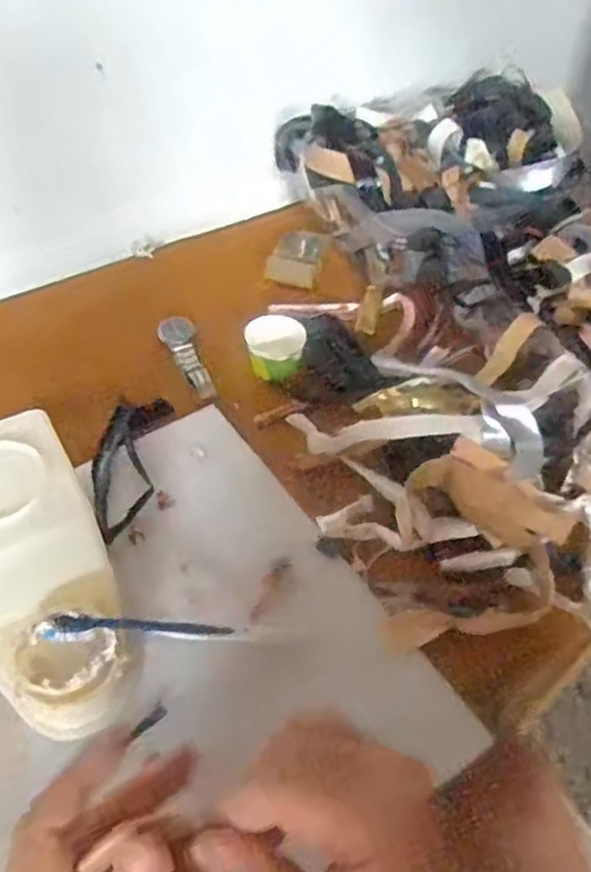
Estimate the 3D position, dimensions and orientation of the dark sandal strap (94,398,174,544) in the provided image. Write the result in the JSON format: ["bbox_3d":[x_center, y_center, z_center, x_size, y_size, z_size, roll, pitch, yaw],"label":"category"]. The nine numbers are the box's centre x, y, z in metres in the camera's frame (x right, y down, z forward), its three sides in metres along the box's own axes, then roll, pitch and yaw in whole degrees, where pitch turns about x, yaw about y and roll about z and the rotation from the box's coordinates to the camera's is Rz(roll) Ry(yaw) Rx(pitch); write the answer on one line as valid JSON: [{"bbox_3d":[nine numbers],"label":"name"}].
[{"bbox_3d":[-0.149,0.028,0.635,0.055,0.019,0.153,6,49,1],"label":"dark sandal strap"}]

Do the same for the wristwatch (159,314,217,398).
[{"bbox_3d":[-0.106,-0.077,0.715,0.036,0.023,0.124,-14,51,-15],"label":"wristwatch"}]

